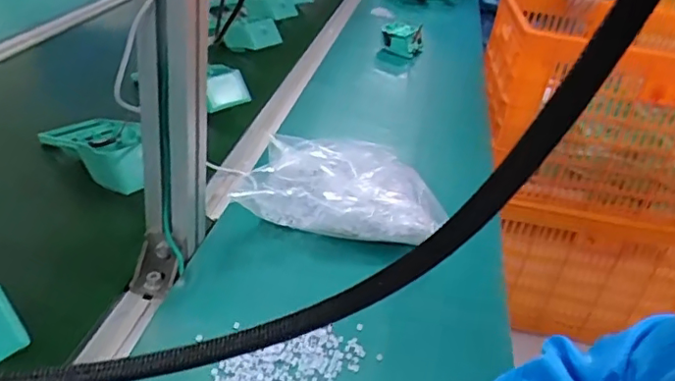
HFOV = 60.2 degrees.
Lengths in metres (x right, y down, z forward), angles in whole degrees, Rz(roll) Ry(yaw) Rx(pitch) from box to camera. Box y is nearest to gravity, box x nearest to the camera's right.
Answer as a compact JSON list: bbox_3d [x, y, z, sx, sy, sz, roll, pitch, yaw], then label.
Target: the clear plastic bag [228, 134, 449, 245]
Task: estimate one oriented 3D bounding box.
[{"bbox_3d":[0.009,0.000,0.618,0.220,0.070,0.099,8,33,1],"label":"clear plastic bag"}]

